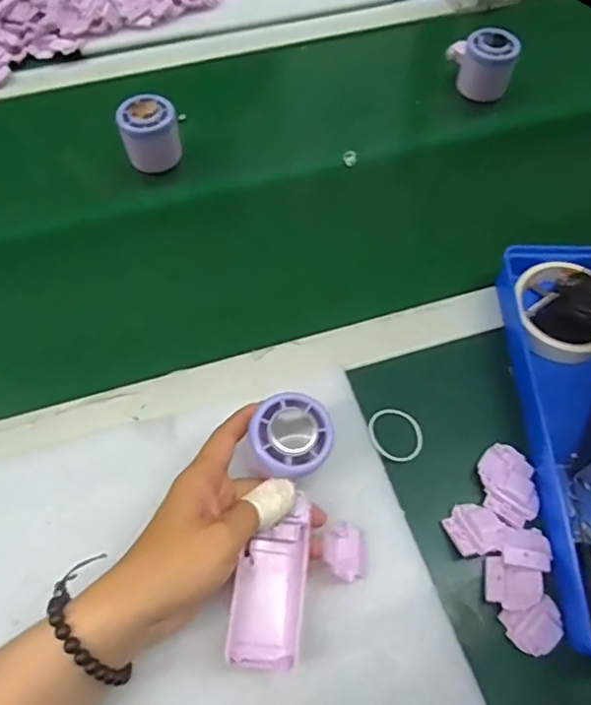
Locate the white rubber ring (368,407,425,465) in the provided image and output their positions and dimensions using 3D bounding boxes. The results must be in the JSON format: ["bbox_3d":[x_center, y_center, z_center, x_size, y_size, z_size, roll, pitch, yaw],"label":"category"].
[{"bbox_3d":[0.078,0.063,0.445,0.044,0.005,0.041,0,61,-1],"label":"white rubber ring"}]

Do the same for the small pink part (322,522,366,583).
[{"bbox_3d":[0.034,0.135,0.388,0.035,0.008,0.035,22,60,-15],"label":"small pink part"}]

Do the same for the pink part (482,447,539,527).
[{"bbox_3d":[0.157,0.097,0.422,0.040,0.011,0.058,2,61,0],"label":"pink part"}]

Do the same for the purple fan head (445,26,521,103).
[{"bbox_3d":[0.208,-0.322,0.640,0.062,0.054,0.061,-2,61,-2],"label":"purple fan head"}]

